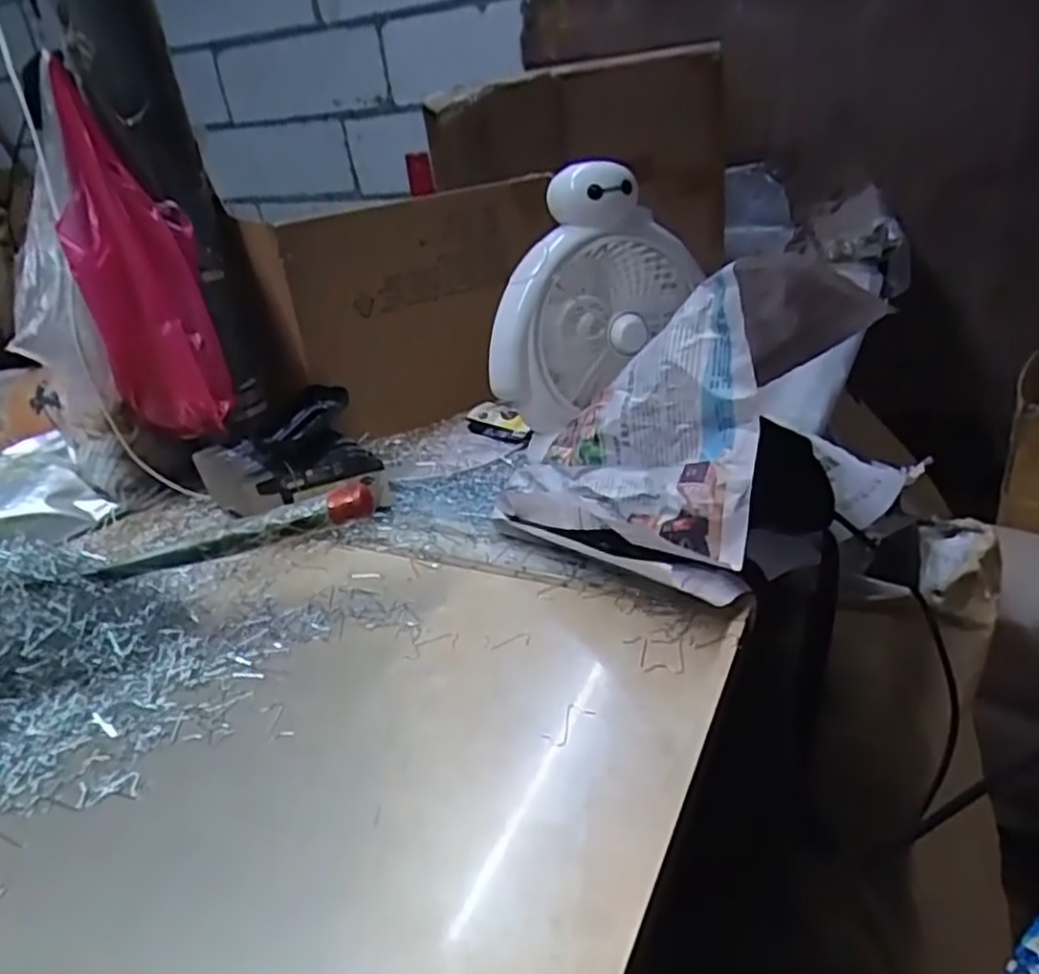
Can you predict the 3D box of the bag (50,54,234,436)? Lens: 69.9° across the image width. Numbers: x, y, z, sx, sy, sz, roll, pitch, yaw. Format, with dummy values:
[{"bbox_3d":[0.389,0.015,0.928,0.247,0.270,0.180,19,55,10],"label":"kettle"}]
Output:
[{"bbox_3d":[-0.354,-0.197,0.697,0.107,0.287,0.120,-20,32,-23],"label":"bag"}]

